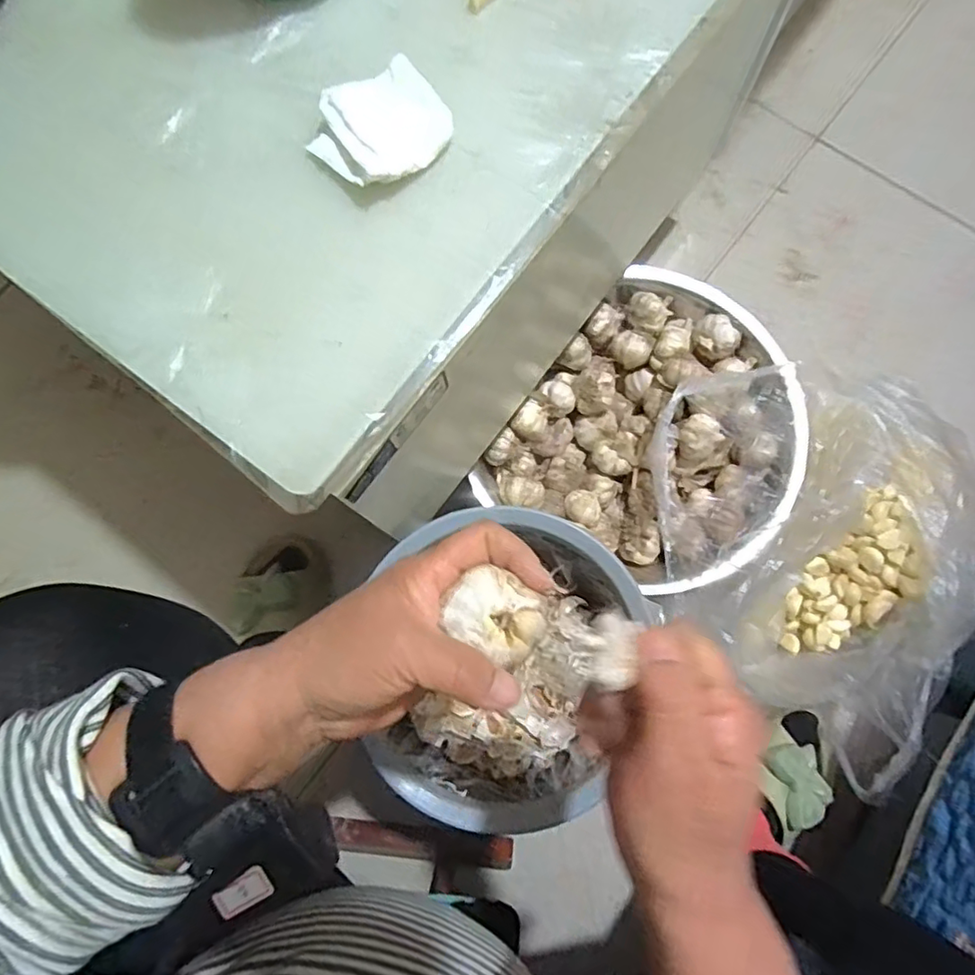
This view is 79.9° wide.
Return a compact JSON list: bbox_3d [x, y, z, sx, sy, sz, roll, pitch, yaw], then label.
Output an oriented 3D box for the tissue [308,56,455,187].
[{"bbox_3d":[-0.061,-0.214,0.344,0.077,0.019,0.065,-43,82,-6],"label":"tissue"}]

